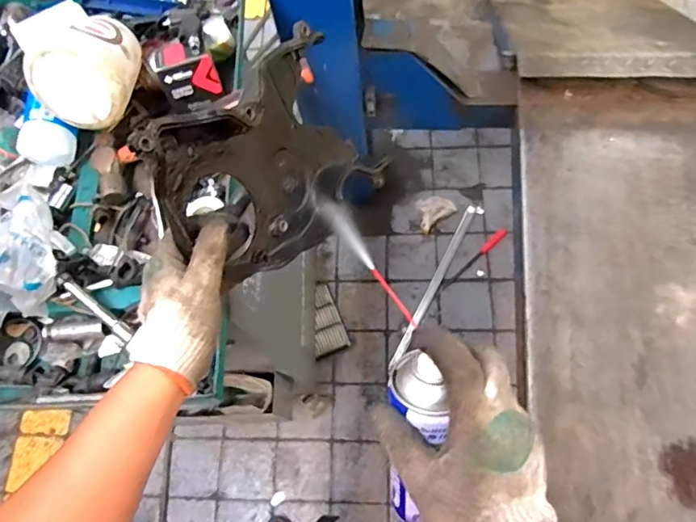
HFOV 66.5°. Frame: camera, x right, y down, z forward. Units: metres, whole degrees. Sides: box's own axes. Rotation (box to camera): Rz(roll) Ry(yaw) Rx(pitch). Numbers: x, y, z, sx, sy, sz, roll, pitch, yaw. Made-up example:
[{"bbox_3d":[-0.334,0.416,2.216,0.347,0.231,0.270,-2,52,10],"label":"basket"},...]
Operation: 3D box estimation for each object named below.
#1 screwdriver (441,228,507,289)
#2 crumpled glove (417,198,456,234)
[{"bbox_3d":[0.388,-0.004,1.618,0.266,0.027,0.028,-42,71,-11],"label":"screwdriver"},{"bbox_3d":[0.263,-0.157,1.662,0.131,0.035,0.096,-39,70,-10],"label":"crumpled glove"}]

